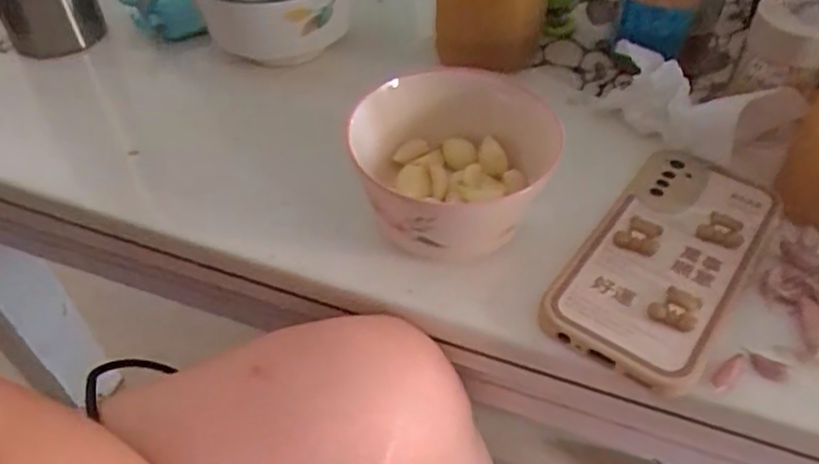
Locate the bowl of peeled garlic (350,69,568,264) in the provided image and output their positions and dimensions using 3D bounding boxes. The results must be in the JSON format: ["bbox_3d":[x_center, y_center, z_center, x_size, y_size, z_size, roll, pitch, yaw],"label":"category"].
[{"bbox_3d":[0.023,-0.035,0.359,0.093,0.052,0.105,7,48,8],"label":"bowl of peeled garlic"}]

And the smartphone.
[{"bbox_3d":[0.140,0.010,0.351,0.077,0.011,0.162,28,54,24],"label":"smartphone"}]

